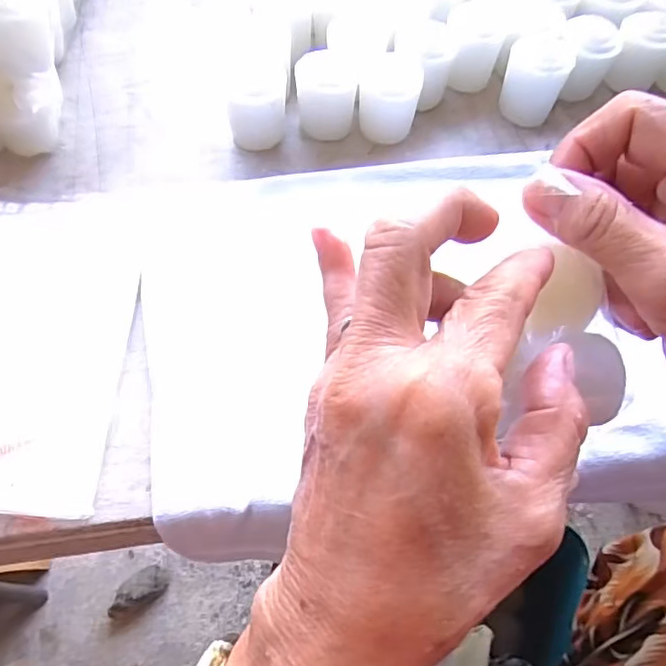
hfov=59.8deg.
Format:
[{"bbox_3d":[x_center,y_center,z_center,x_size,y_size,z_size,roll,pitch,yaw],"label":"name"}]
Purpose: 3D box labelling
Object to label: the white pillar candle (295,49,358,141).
[{"bbox_3d":[-0.004,-0.150,0.368,0.037,0.037,0.039,-4,64,-3],"label":"white pillar candle"}]

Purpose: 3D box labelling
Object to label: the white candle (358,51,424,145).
[{"bbox_3d":[0.035,-0.148,0.366,0.038,0.045,0.041,8,63,2],"label":"white candle"}]

